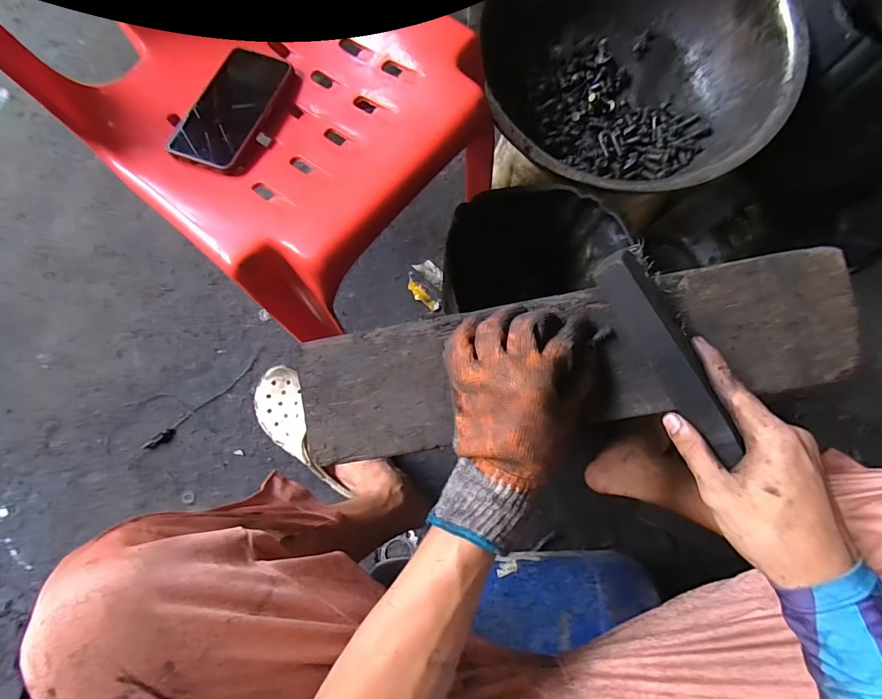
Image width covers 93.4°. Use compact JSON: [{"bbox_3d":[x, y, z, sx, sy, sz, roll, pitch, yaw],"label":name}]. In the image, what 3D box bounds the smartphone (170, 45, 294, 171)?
[{"bbox_3d":[-0.233,-0.277,0.475,0.072,0.006,0.170,25,75,-5],"label":"smartphone"}]

